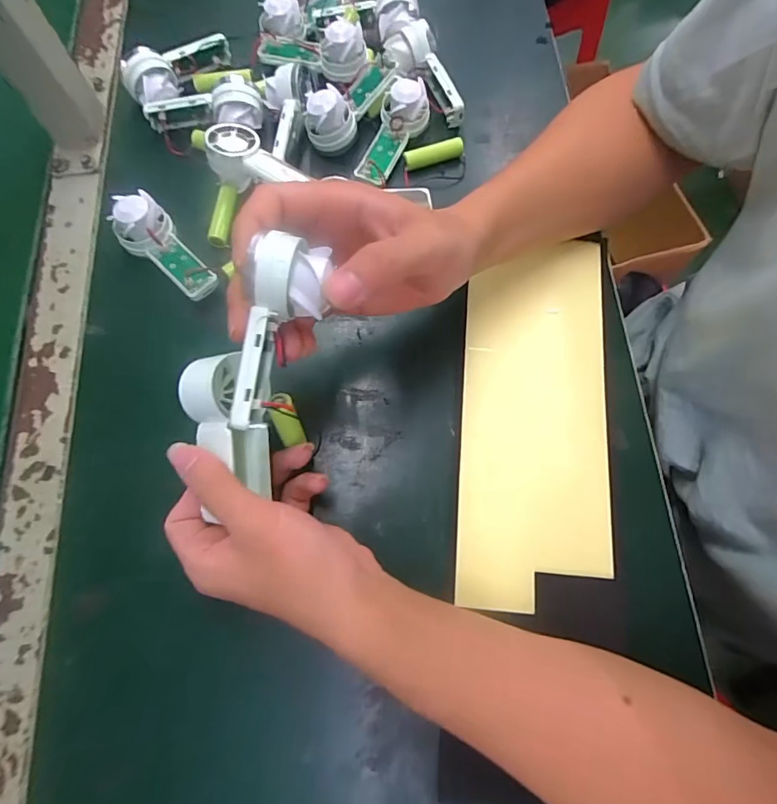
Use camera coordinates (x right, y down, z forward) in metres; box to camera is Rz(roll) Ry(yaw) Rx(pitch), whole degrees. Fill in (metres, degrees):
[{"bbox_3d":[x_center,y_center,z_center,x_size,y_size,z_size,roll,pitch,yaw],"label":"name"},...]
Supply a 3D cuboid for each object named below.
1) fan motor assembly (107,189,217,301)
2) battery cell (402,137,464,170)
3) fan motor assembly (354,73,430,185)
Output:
[{"bbox_3d":[-0.163,-0.112,0.347,0.038,0.025,0.090,-44,92,-12],"label":"fan motor assembly"},{"bbox_3d":[0.037,-0.204,0.390,0.051,0.012,0.012,-18,74,-6],"label":"battery cell"},{"bbox_3d":[0.004,-0.222,0.386,0.036,0.026,0.094,27,94,7],"label":"fan motor assembly"}]

